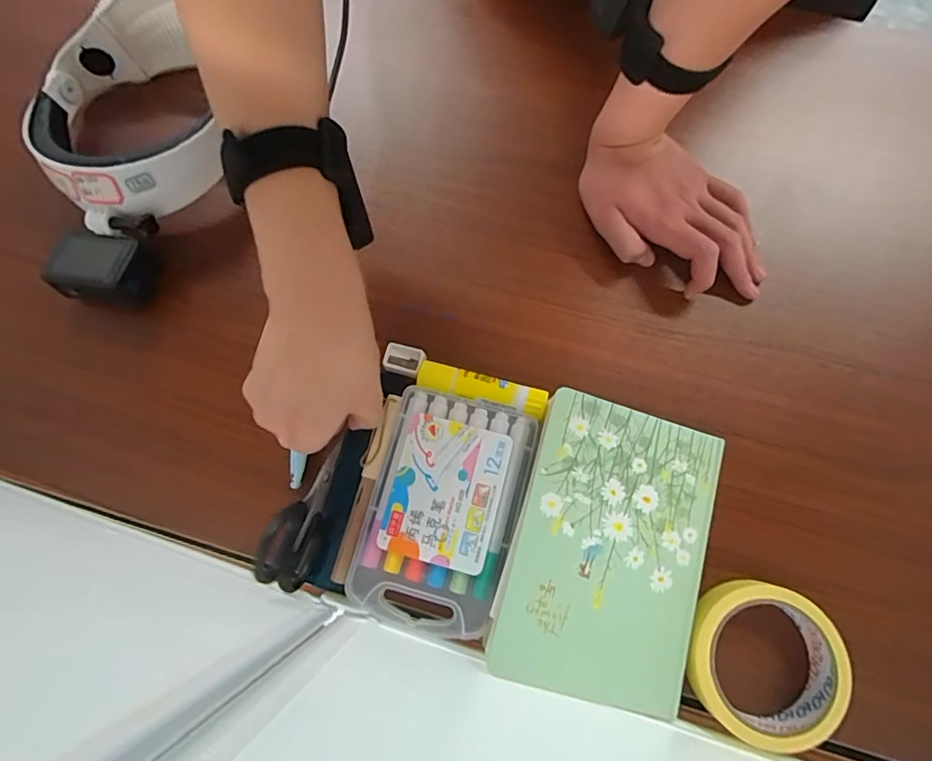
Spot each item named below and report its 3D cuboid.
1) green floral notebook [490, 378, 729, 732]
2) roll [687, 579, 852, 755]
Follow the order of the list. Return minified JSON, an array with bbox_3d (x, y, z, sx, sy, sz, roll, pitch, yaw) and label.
[{"bbox_3d":[0.098,0.110,0.344,0.131,0.006,0.185,20,77,-8],"label":"green floral notebook"},{"bbox_3d":[0.195,0.184,0.339,0.092,0.031,0.094,0,76,2],"label":"roll"}]

